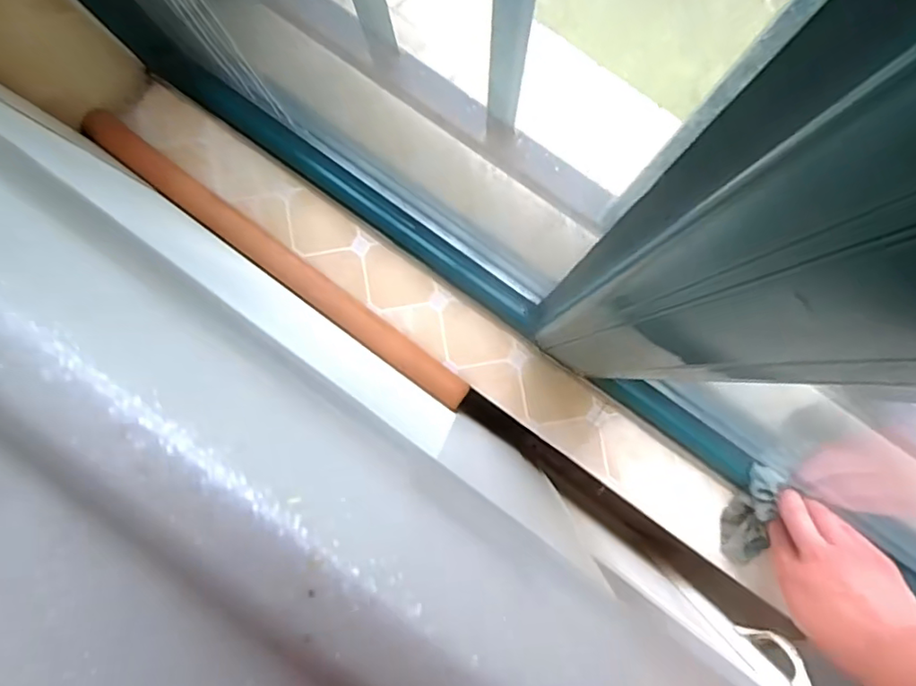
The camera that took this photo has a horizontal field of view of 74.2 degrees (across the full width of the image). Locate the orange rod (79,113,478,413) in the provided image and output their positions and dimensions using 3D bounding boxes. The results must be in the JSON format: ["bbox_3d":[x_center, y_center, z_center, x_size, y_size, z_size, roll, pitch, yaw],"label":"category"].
[{"bbox_3d":[-0.181,-0.084,0.612,0.459,0.033,0.035,37,88,3],"label":"orange rod"}]

